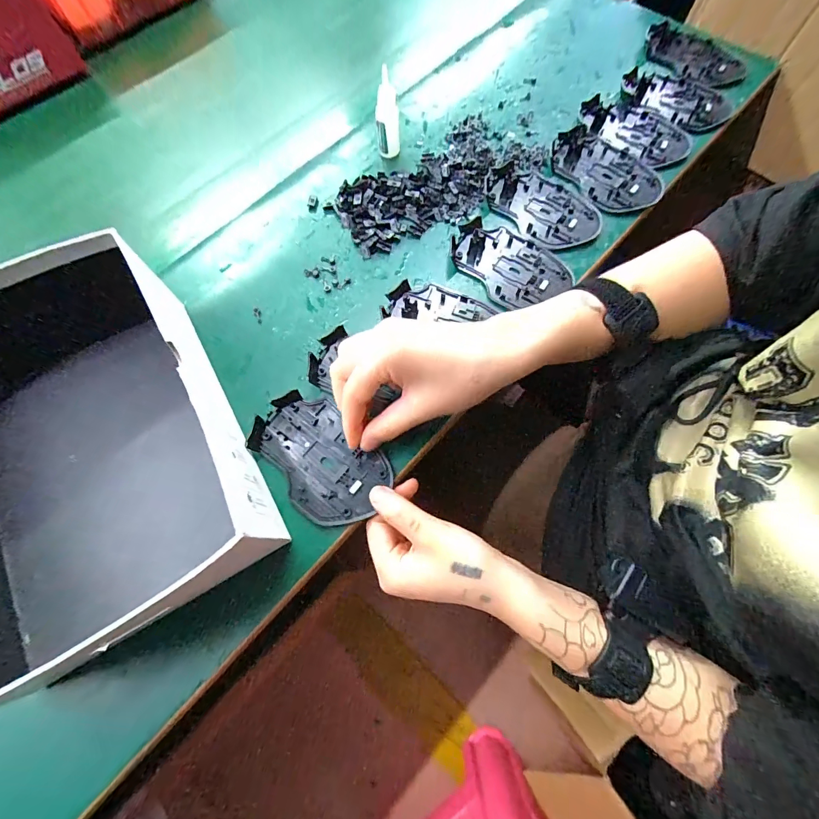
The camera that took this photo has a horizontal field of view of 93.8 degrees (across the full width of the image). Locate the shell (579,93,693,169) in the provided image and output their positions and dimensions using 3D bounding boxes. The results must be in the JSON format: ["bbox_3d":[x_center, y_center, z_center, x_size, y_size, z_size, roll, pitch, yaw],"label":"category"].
[{"bbox_3d":[0.241,-0.302,0.409,0.116,0.011,0.075,40,76,14],"label":"shell"}]

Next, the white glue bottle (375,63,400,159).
[{"bbox_3d":[-0.022,-0.284,0.370,0.021,0.074,0.016,-8,70,-1],"label":"white glue bottle"}]

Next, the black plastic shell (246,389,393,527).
[{"bbox_3d":[-0.070,0.037,0.294,0.109,0.011,0.069,43,76,14],"label":"black plastic shell"}]

